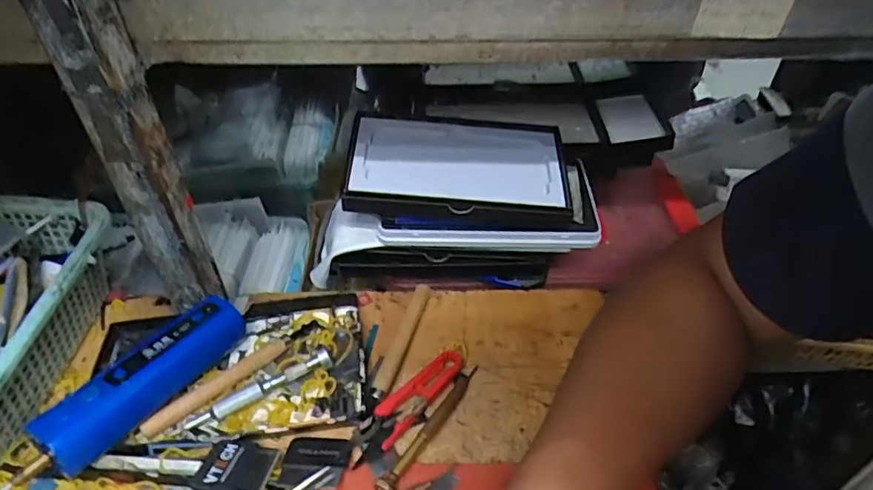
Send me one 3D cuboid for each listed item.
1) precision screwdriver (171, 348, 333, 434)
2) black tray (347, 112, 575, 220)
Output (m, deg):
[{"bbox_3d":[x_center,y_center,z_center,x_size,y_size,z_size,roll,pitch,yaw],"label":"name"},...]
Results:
[{"bbox_3d":[-0.120,0.093,0.367,0.105,0.017,0.014,-20,47,-21],"label":"precision screwdriver"},{"bbox_3d":[0.018,-0.066,0.465,0.177,0.021,0.101,3,55,-2],"label":"black tray"}]

